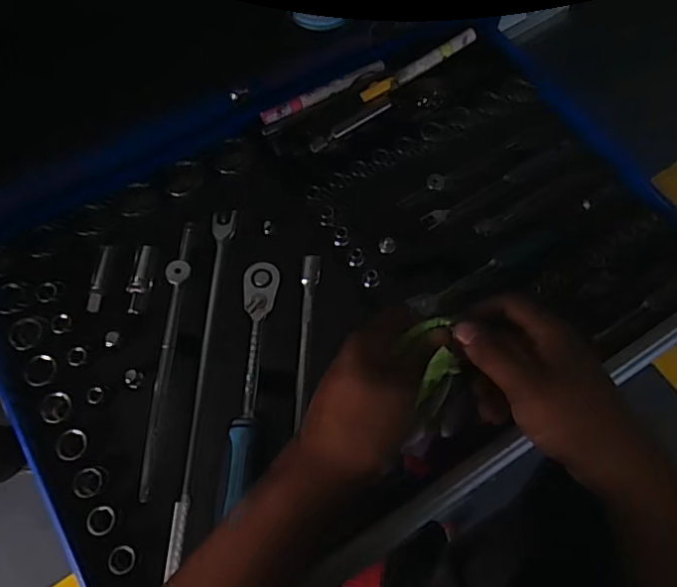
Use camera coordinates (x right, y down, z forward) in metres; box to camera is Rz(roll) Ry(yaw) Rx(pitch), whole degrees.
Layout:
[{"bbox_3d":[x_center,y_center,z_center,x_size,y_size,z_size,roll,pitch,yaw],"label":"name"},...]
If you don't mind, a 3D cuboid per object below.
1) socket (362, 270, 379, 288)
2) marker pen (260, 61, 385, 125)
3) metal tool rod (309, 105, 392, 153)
[{"bbox_3d":[0.030,-0.014,0.502,0.015,0.014,0.016,1,70,-3],"label":"socket"},{"bbox_3d":[-0.015,-0.207,0.568,0.138,0.010,0.014,-28,74,-12],"label":"marker pen"},{"bbox_3d":[0.013,-0.166,0.556,0.093,0.007,0.011,-30,74,-13],"label":"metal tool rod"}]

